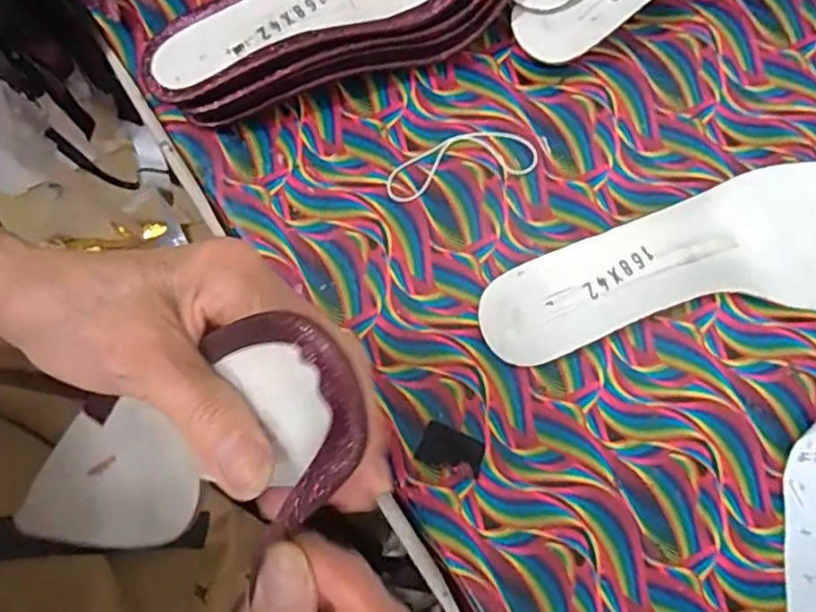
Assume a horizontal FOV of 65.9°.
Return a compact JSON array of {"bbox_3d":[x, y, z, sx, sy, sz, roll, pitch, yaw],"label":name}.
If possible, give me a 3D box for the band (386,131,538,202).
[{"bbox_3d":[0.030,-0.086,0.374,0.091,0.004,0.033,-13,77,-3],"label":"band"}]

